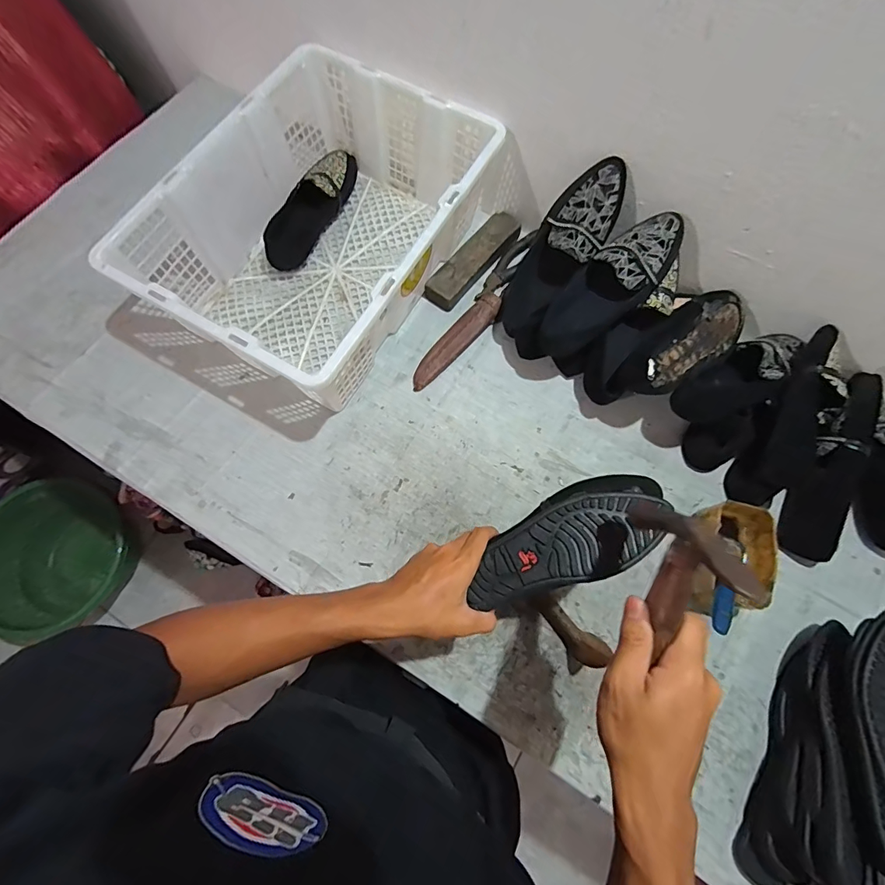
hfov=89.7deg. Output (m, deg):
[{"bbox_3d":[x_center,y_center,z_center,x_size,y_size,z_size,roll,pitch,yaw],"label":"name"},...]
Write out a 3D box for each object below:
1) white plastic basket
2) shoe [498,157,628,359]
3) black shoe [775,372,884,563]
[{"bbox_3d":[-0.174,-0.305,0.660,0.343,0.169,0.465,28,73,8],"label":"white plastic basket"},{"bbox_3d":[0.164,-0.259,0.629,0.100,0.068,0.269,33,111,9],"label":"shoe"},{"bbox_3d":[0.504,0.031,0.585,0.059,0.071,0.252,15,99,3],"label":"black shoe"}]

